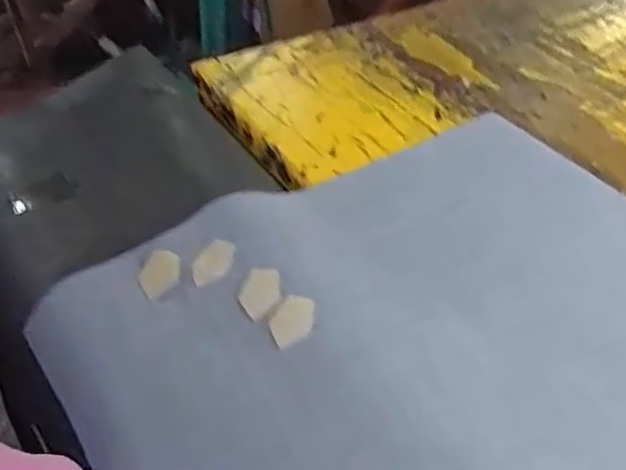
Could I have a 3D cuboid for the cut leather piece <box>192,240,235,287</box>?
[{"bbox_3d":[-0.103,0.029,0.656,0.041,0.004,0.054,19,66,28],"label":"cut leather piece"}]

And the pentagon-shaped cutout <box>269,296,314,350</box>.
[{"bbox_3d":[-0.019,0.078,0.598,0.049,0.008,0.038,-32,67,-15],"label":"pentagon-shaped cutout"}]

